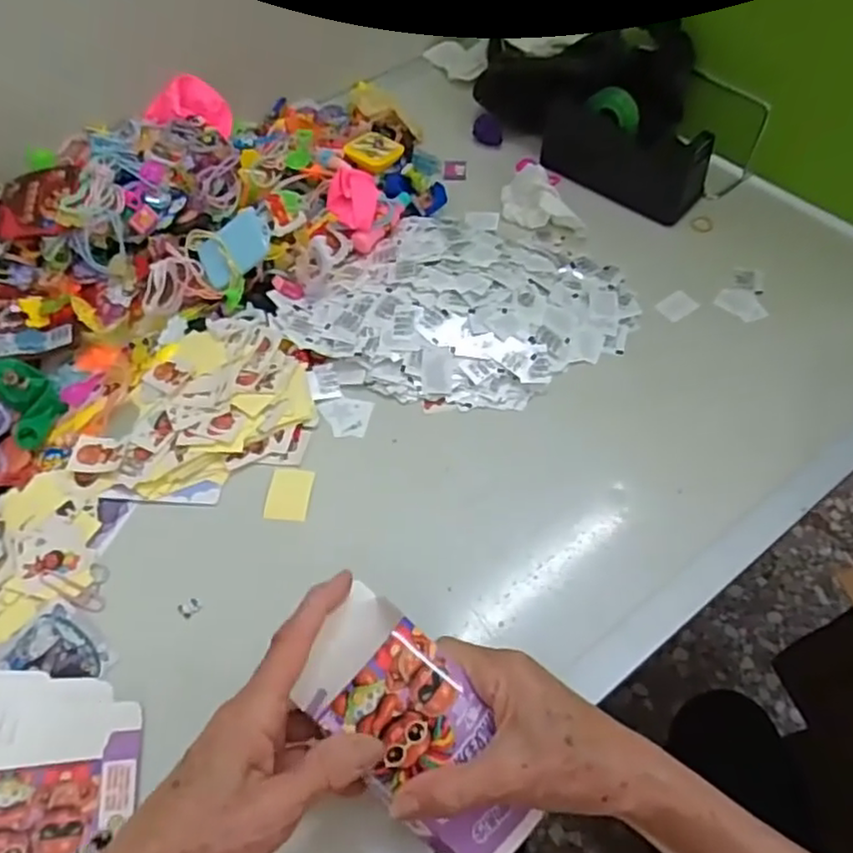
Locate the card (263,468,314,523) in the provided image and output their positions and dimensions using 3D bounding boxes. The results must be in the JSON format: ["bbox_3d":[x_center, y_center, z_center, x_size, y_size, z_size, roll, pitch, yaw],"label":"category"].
[{"bbox_3d":[-0.098,0.048,0.475,0.030,0.004,0.039,4,57,4],"label":"card"}]

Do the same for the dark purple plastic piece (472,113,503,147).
[{"bbox_3d":[0.063,-0.303,0.679,0.030,0.022,0.020,5,58,5],"label":"dark purple plastic piece"}]

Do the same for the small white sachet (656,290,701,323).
[{"bbox_3d":[0.212,-0.102,0.563,0.033,0.005,0.024,-31,61,-17],"label":"small white sachet"}]

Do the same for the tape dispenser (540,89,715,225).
[{"bbox_3d":[0.181,-0.256,0.614,0.154,0.074,0.047,31,63,20],"label":"tape dispenser"}]

